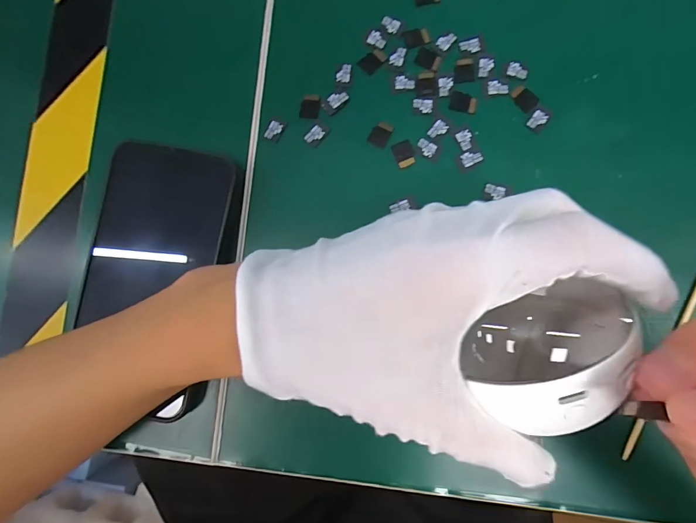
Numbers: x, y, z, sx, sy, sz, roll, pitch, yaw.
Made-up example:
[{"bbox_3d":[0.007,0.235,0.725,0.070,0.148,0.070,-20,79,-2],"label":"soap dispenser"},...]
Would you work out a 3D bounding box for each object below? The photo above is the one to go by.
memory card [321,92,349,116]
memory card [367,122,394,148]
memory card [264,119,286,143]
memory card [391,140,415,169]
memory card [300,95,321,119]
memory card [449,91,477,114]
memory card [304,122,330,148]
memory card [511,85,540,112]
[{"bbox_3d":[-0.007,-0.094,0.218,0.016,0.004,0.010,-36,90,0],"label":"memory card"},{"bbox_3d":[0.019,-0.074,0.216,0.011,0.004,0.015,27,89,7],"label":"memory card"},{"bbox_3d":[-0.043,-0.077,0.218,0.010,0.004,0.012,24,85,4],"label":"memory card"},{"bbox_3d":[0.033,-0.062,0.213,0.011,0.004,0.015,-19,83,3],"label":"memory card"},{"bbox_3d":[-0.022,-0.092,0.219,0.011,0.004,0.015,6,87,1],"label":"memory card"},{"bbox_3d":[0.067,-0.092,0.213,0.015,0.004,0.011,15,86,5],"label":"memory card"},{"bbox_3d":[-0.019,-0.075,0.217,0.011,0.004,0.014,37,85,2],"label":"memory card"},{"bbox_3d":[0.102,-0.094,0.212,0.012,0.004,0.015,-38,83,2],"label":"memory card"}]

